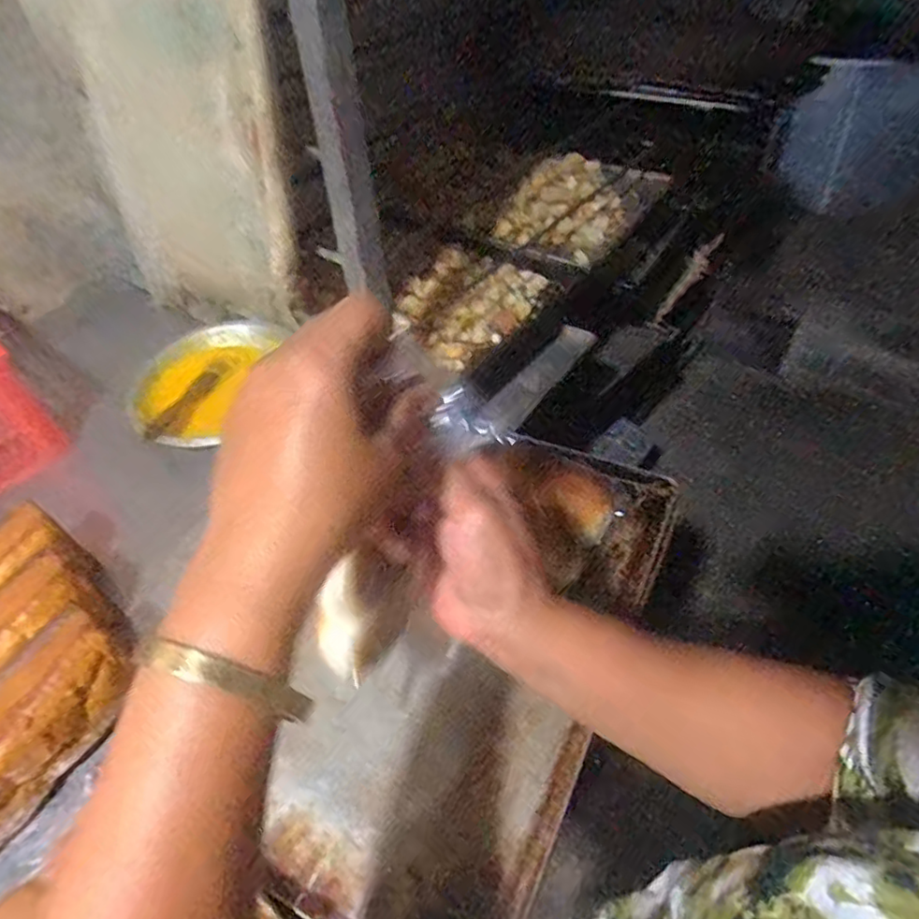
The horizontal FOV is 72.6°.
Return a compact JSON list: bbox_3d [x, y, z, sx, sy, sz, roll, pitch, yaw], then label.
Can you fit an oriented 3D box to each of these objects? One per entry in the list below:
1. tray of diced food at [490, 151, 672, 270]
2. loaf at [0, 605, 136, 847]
[{"bbox_3d":[0.190,-0.412,1.028,0.208,0.049,0.308,22,53,22],"label":"tray of diced food"},{"bbox_3d":[-0.339,0.218,0.455,0.068,0.075,0.217,26,54,24],"label":"loaf"}]

